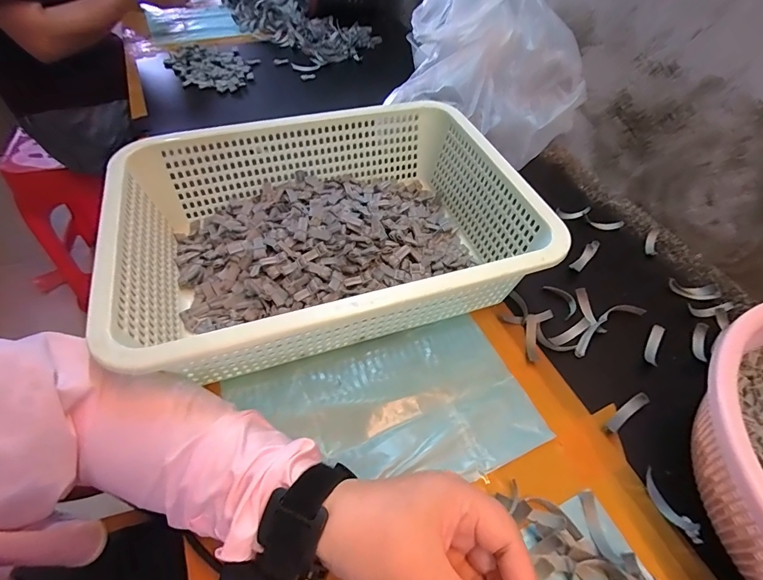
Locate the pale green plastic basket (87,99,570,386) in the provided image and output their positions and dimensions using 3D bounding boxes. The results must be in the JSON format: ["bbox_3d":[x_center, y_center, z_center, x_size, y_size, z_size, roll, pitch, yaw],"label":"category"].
[{"bbox_3d":[-0.045,-0.058,0.392,0.377,0.103,0.268,-14,54,-14],"label":"pale green plastic basket"}]

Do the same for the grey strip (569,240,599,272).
[{"bbox_3d":[0.233,-0.038,0.452,0.013,0.007,0.046,39,76,24],"label":"grey strip"}]

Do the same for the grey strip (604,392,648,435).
[{"bbox_3d":[0.209,0.105,0.337,0.047,0.011,0.010,-27,58,-22],"label":"grey strip"}]

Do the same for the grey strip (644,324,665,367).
[{"bbox_3d":[0.262,0.052,0.380,0.011,0.004,0.046,27,55,17],"label":"grey strip"}]

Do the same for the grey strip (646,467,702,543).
[{"bbox_3d":[0.215,0.162,0.294,0.014,0.012,0.051,-22,56,-19],"label":"grey strip"}]

